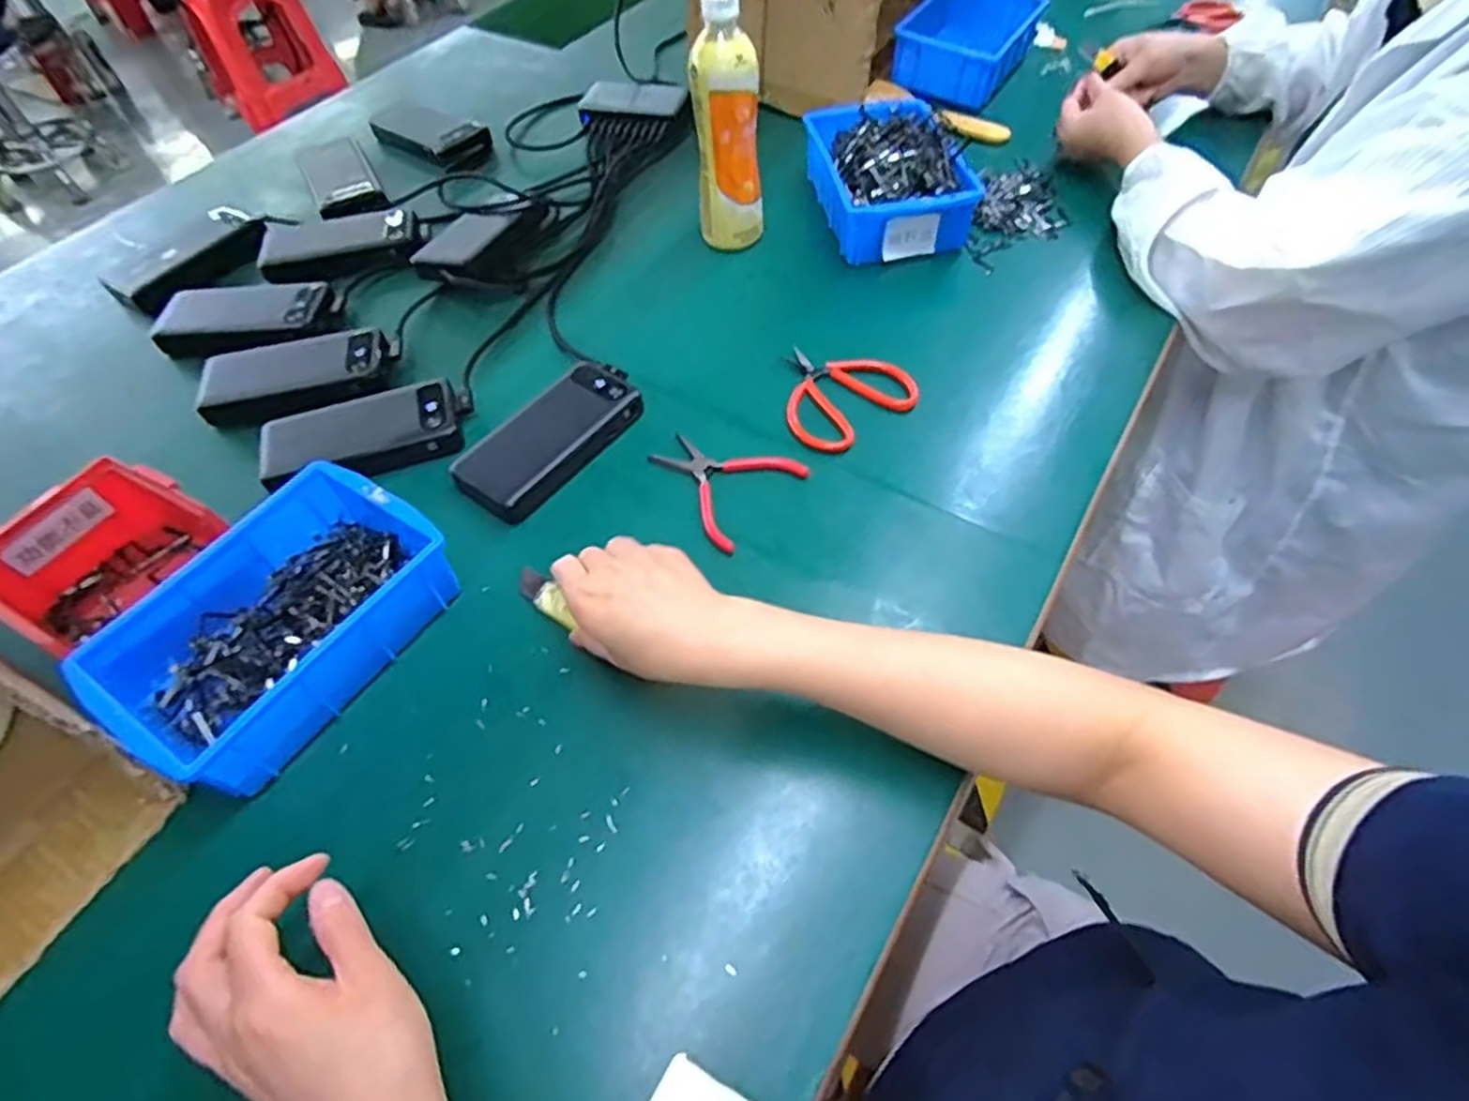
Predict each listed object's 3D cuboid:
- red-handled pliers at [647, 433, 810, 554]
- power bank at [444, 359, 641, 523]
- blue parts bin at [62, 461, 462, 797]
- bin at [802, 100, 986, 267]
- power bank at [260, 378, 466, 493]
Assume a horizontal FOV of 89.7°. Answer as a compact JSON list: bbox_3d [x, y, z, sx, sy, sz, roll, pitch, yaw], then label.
[{"bbox_3d":[-0.016,-0.057,0.577,0.109,0.005,0.100,31,62,23],"label":"red-handled pliers"},{"bbox_3d":[-0.149,-0.091,0.598,0.072,0.023,0.155,31,62,23],"label":"power bank"},{"bbox_3d":[-0.295,0.046,0.485,0.135,0.064,0.195,27,61,21],"label":"blue parts bin"},{"bbox_3d":[0.157,-0.386,0.759,0.132,0.071,0.202,-9,55,-3],"label":"bin"},{"bbox_3d":[-0.303,-0.095,0.600,0.151,0.022,0.068,-15,55,-7],"label":"power bank"}]

